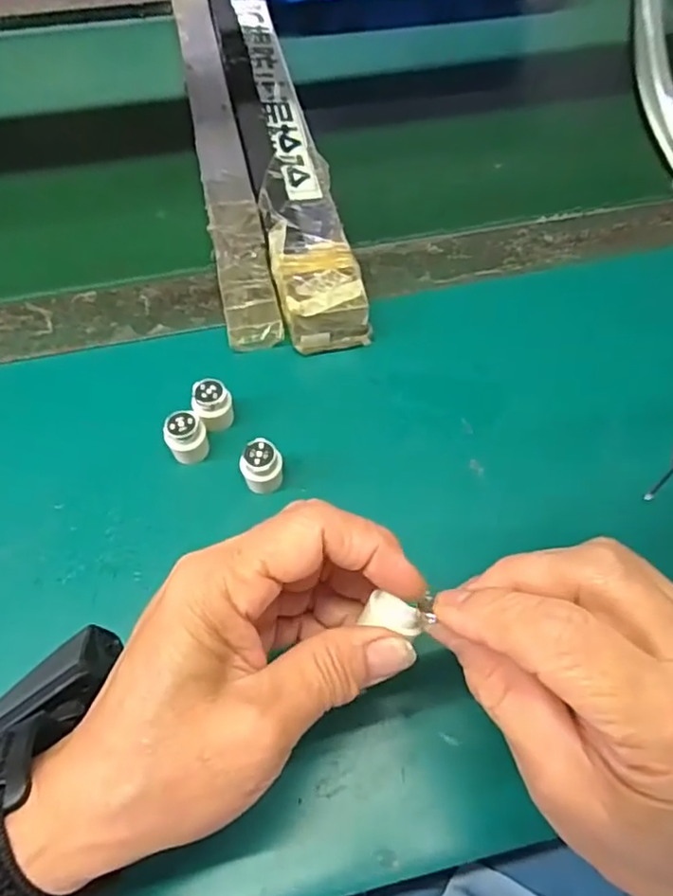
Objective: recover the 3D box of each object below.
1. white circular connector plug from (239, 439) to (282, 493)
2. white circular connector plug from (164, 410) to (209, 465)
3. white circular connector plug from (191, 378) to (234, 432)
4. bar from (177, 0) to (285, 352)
[{"bbox_3d":[-0.039,0.011,0.324,0.020,0.030,0.019,0,59,0],"label":"white circular connector plug"},{"bbox_3d":[-0.080,-0.005,0.333,0.021,0.029,0.018,-19,61,-11],"label":"white circular connector plug"},{"bbox_3d":[-0.068,-0.020,0.344,0.021,0.029,0.024,-19,61,-11],"label":"white circular connector plug"},{"bbox_3d":[-0.103,-0.276,0.504,0.034,0.019,0.504,-11,60,-6],"label":"bar"}]

